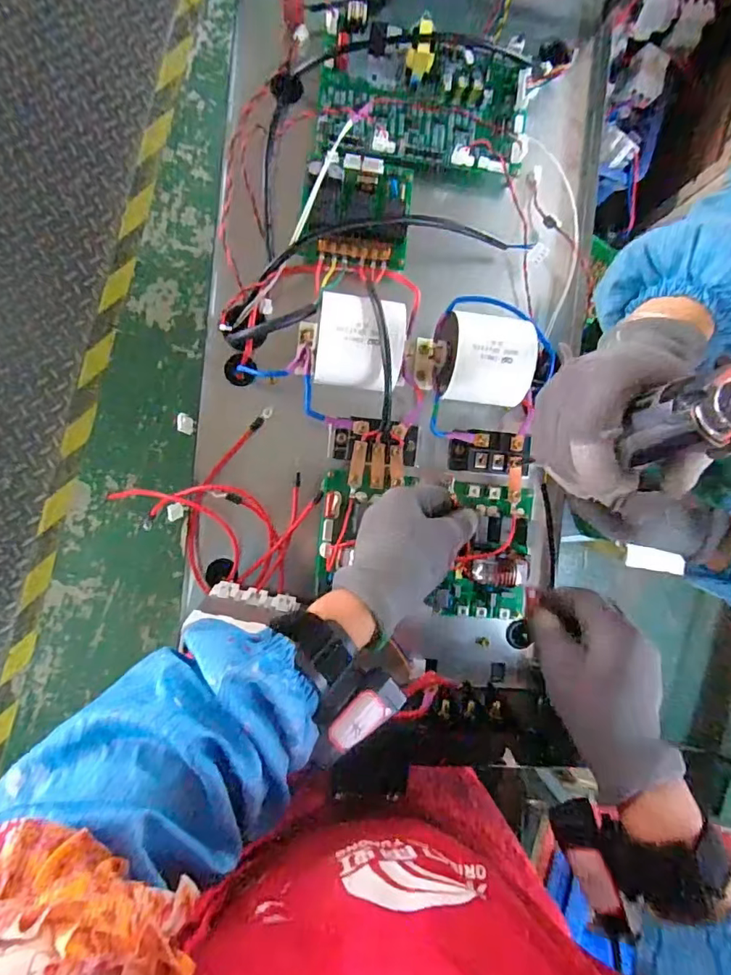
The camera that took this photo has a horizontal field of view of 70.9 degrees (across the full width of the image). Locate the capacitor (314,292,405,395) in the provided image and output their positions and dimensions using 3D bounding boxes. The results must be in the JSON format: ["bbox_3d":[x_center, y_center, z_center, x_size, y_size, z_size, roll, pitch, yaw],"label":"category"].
[{"bbox_3d":[-0.005,-0.124,0.450,0.071,0.059,0.074,0,91,-8],"label":"capacitor"}]

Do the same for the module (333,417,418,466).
[{"bbox_3d":[0.012,-0.039,0.488,0.082,0.039,0.050,5,91,-8],"label":"module"}]

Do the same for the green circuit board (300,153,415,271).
[{"bbox_3d":[-0.006,-0.257,0.466,0.098,0.022,0.099,3,91,-8],"label":"green circuit board"}]

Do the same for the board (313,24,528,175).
[{"bbox_3d":[0.056,-0.360,0.474,0.194,0.031,0.108,1,91,-8],"label":"board"}]

